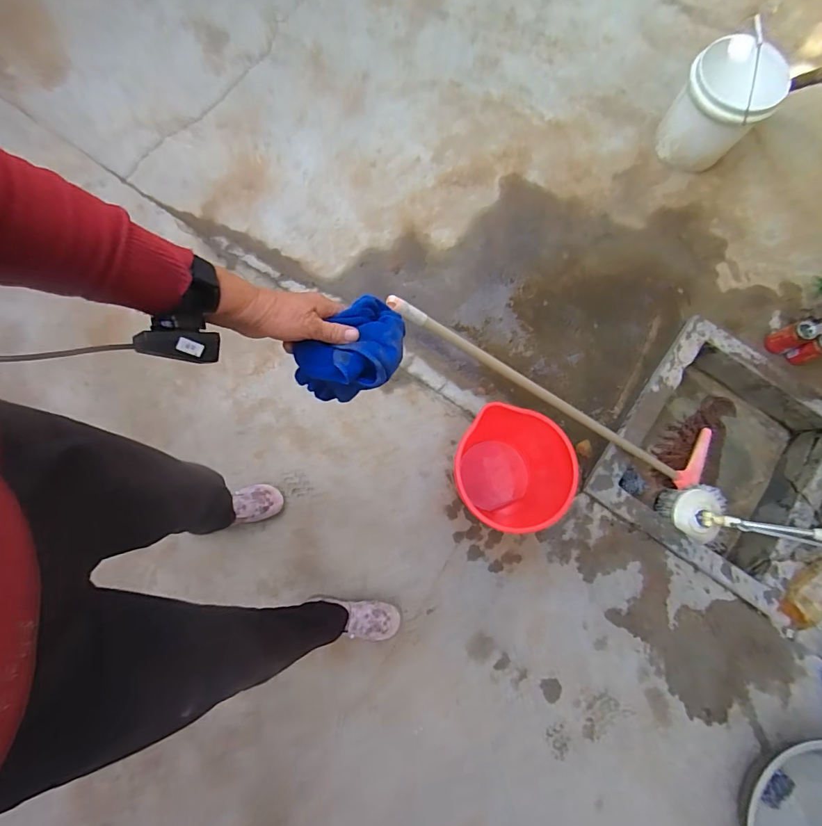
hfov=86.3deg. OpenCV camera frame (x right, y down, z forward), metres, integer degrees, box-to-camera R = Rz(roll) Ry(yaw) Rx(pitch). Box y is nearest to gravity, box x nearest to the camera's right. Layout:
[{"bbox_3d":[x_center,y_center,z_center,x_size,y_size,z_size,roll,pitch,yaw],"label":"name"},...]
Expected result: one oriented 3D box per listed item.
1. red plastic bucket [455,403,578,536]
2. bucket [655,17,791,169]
[{"bbox_3d":[0.227,0.138,1.075,0.245,0.274,0.254,0,78,-2],"label":"red plastic bucket"},{"bbox_3d":[0.897,-0.896,1.288,0.239,0.264,0.239,0,78,-2],"label":"bucket"}]

